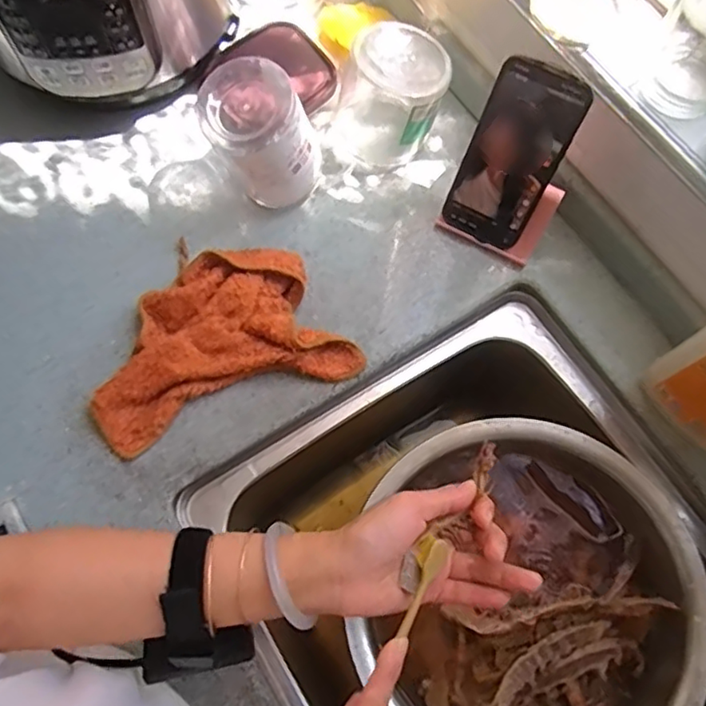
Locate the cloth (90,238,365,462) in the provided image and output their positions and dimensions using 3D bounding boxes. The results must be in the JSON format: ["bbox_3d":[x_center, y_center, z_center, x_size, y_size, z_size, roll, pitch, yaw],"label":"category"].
[{"bbox_3d":[-0.126,-0.021,0.546,0.220,0.034,0.156,-19,71,-9],"label":"cloth"}]

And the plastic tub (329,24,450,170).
[{"bbox_3d":[0.033,-0.247,0.600,0.107,0.100,0.095,5,69,0],"label":"plastic tub"}]

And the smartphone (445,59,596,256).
[{"bbox_3d":[0.138,-0.169,0.542,0.077,0.163,0.012,29,43,9],"label":"smartphone"}]

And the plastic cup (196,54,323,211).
[{"bbox_3d":[-0.085,-0.187,0.557,0.083,0.131,0.083,1,69,-2],"label":"plastic cup"}]

